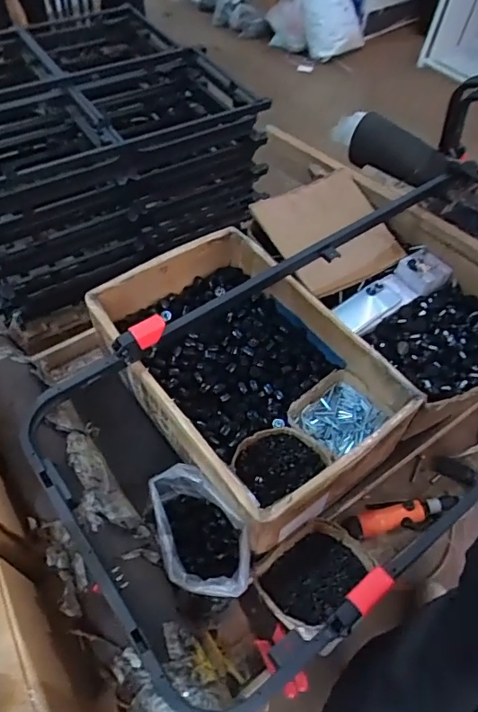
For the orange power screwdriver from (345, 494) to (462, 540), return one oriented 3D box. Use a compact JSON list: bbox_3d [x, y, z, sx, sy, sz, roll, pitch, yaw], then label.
[{"bbox_3d":[0.282,0.280,0.897,0.210,0.042,0.052,-7,54,-7],"label":"orange power screwdriver"}]

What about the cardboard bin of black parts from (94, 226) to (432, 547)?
[{"bbox_3d":[0.008,0.022,0.918,0.350,0.137,0.528,-32,61,-23],"label":"cardboard bin of black parts"}]

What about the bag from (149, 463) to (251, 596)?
[{"bbox_3d":[-0.055,0.269,0.768,0.124,0.119,0.194,-13,55,-11],"label":"bag"}]

